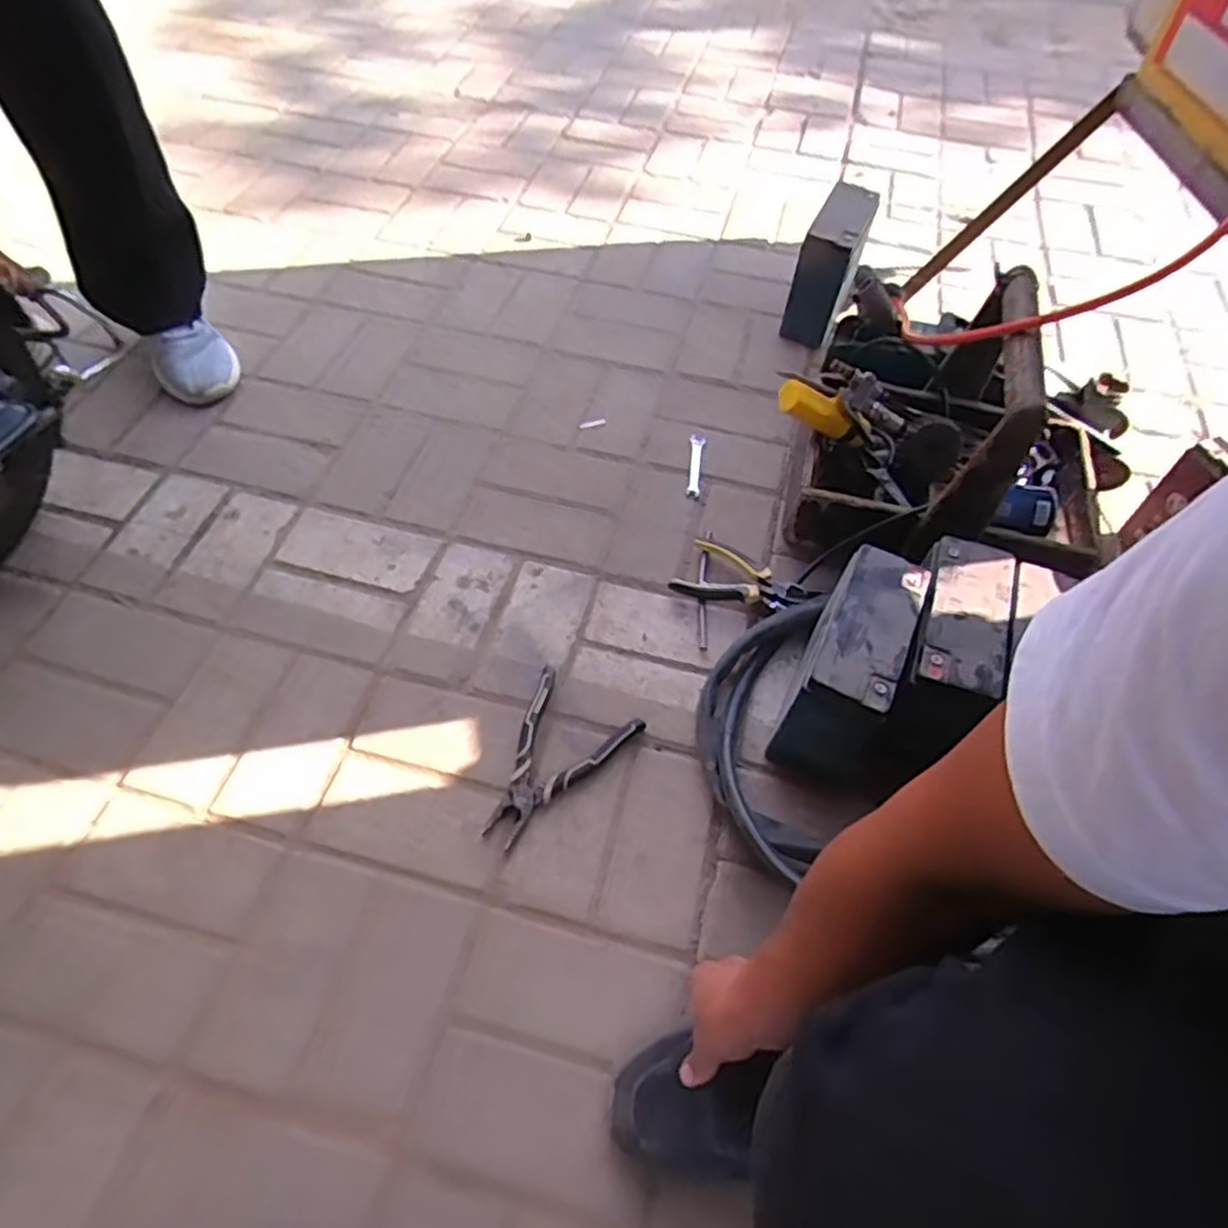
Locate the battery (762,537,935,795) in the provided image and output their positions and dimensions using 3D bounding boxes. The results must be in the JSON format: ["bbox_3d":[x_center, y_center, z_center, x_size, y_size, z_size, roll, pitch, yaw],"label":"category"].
[{"bbox_3d":[0.238,0.060,0.733,0.089,0.173,0.181,22,59,10],"label":"battery"}]

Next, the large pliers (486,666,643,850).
[{"bbox_3d":[-0.070,0.155,0.752,0.120,0.024,0.180,31,61,15],"label":"large pliers"}]

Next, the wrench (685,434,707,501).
[{"bbox_3d":[0.112,-0.203,0.995,0.019,0.010,0.116,7,58,2],"label":"wrench"}]

